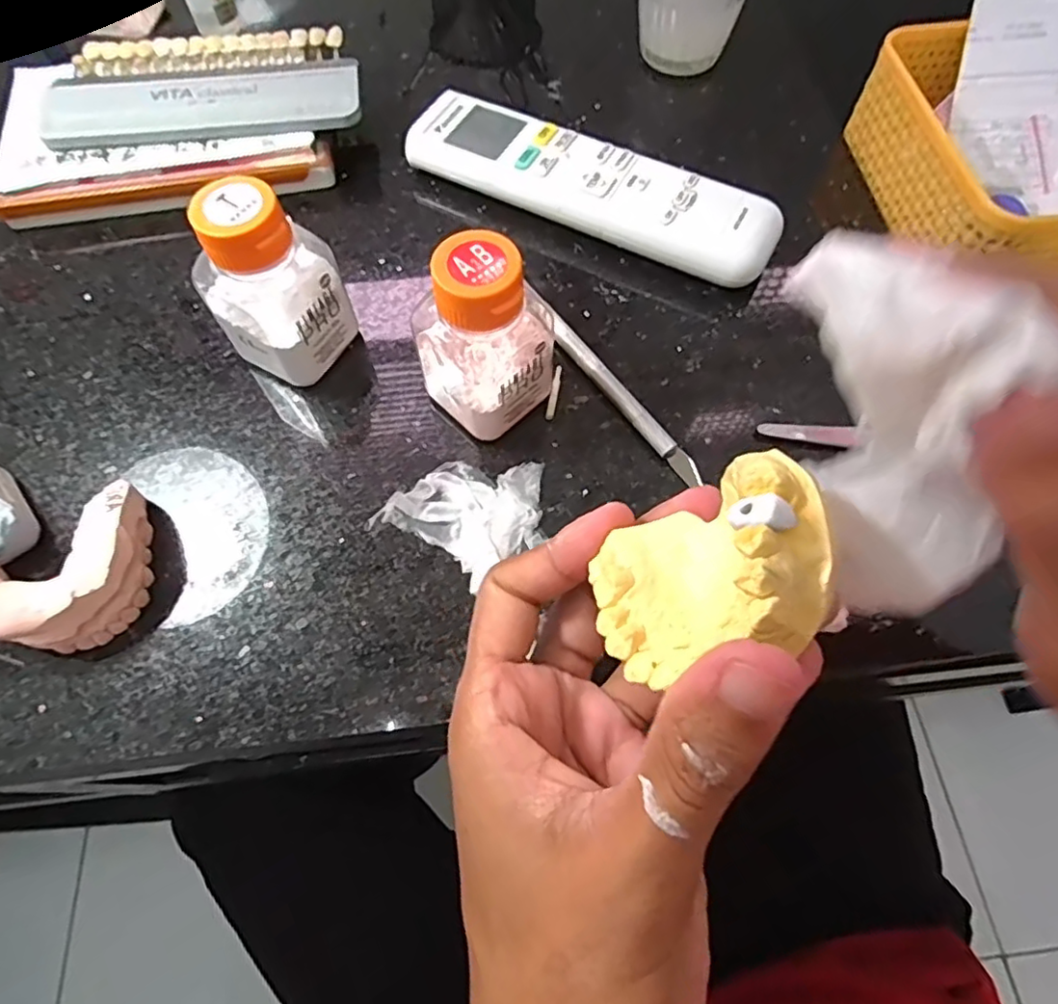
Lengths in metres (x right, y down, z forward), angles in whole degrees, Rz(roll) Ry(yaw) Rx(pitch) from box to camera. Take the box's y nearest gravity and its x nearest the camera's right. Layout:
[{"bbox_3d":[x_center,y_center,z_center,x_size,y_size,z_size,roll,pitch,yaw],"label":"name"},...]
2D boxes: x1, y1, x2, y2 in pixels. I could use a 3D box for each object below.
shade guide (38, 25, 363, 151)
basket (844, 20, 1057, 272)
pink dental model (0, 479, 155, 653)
[{"bbox_3d":[-0.156,-0.203,0.306,0.143,0.010,0.067,-6,69,-4],"label":"shade guide"},{"bbox_3d":[0.239,-0.165,0.294,0.131,0.047,0.135,-8,66,-4],"label":"basket"},{"bbox_3d":[-0.155,0.026,0.215,0.060,0.024,0.042,-37,71,-16],"label":"pink dental model"}]

